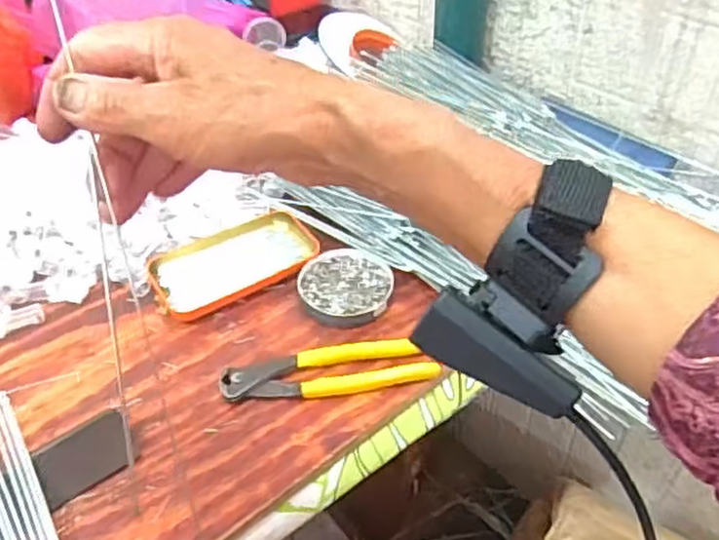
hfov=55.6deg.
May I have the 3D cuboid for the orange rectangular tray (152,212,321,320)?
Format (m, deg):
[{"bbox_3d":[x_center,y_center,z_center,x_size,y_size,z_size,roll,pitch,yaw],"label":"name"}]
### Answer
[{"bbox_3d":[-0.112,-0.010,0.605,0.141,0.012,0.080,-27,48,-24],"label":"orange rectangular tray"}]

